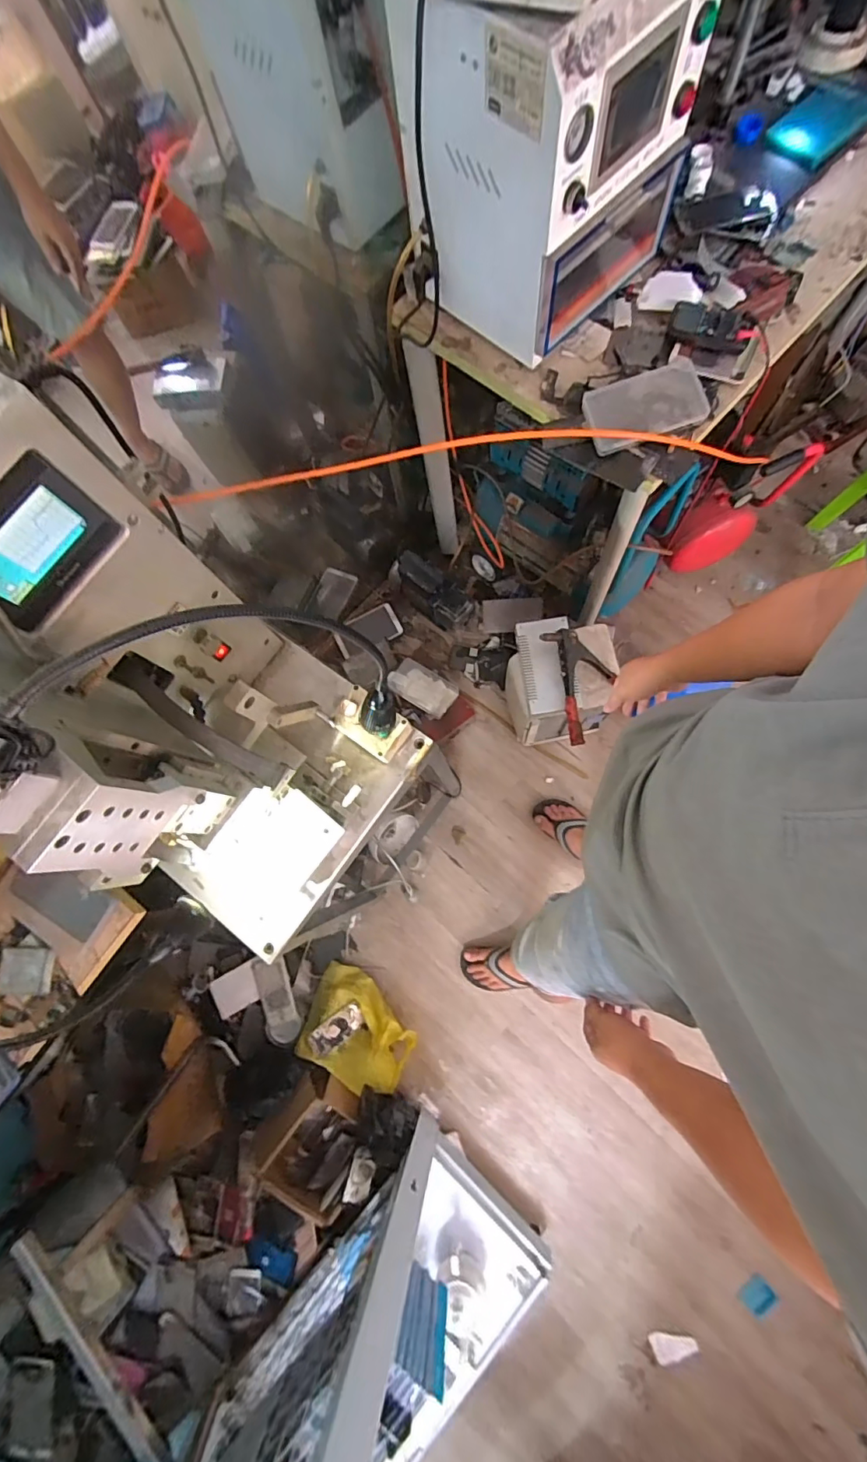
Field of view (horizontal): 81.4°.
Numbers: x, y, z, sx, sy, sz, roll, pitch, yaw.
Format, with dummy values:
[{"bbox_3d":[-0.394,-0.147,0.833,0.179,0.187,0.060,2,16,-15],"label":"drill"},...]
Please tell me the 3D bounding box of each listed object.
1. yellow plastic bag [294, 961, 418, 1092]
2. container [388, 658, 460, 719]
[{"bbox_3d":[-0.195,0.772,1.295,0.295,0.072,0.233,29,78,6],"label":"yellow plastic bag"},{"bbox_3d":[-0.030,-0.119,1.371,0.188,0.049,0.111,32,83,12],"label":"container"}]

